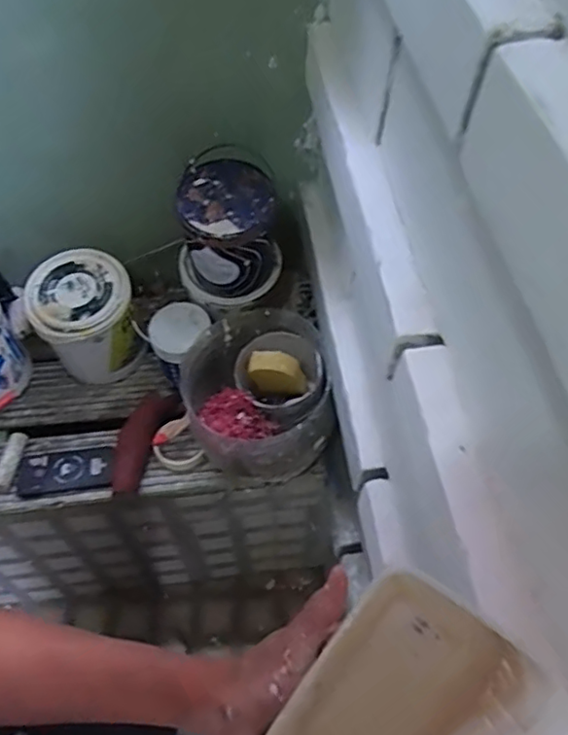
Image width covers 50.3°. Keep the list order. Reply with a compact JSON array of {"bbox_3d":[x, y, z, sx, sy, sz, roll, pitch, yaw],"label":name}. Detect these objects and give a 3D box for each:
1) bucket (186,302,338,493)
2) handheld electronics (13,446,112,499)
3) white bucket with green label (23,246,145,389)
[{"bbox_3d":[-0.046,0.054,1.016,0.226,0.190,0.251,-6,55,-5],"label":"bucket"},{"bbox_3d":[-0.384,0.183,1.059,0.157,0.004,0.075,-7,55,-6],"label":"handheld electronics"},{"bbox_3d":[-0.355,-0.081,1.113,0.169,0.214,0.156,0,55,-1],"label":"white bucket with green label"}]

